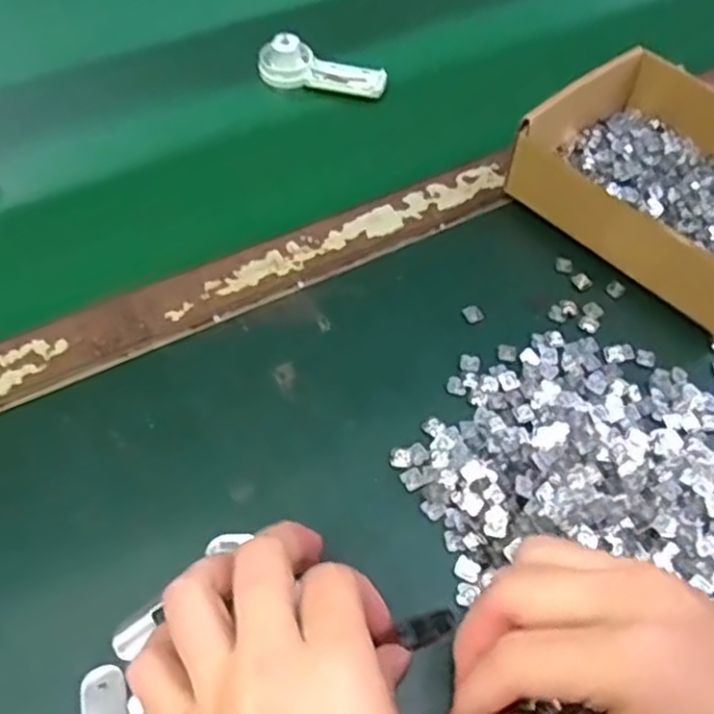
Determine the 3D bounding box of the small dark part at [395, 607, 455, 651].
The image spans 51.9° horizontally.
[{"bbox_3d":[0.030,0.118,0.318,0.027,0.006,0.011,-9,55,-26],"label":"small dark part"}]

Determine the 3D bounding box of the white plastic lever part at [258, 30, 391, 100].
[{"bbox_3d":[-0.025,-0.212,0.546,0.093,0.038,0.029,12,55,5],"label":"white plastic lever part"}]

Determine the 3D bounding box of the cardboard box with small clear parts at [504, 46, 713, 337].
[{"bbox_3d":[0.198,-0.109,0.458,0.147,0.055,0.172,-38,65,-26],"label":"cardboard box with small clear parts"}]

